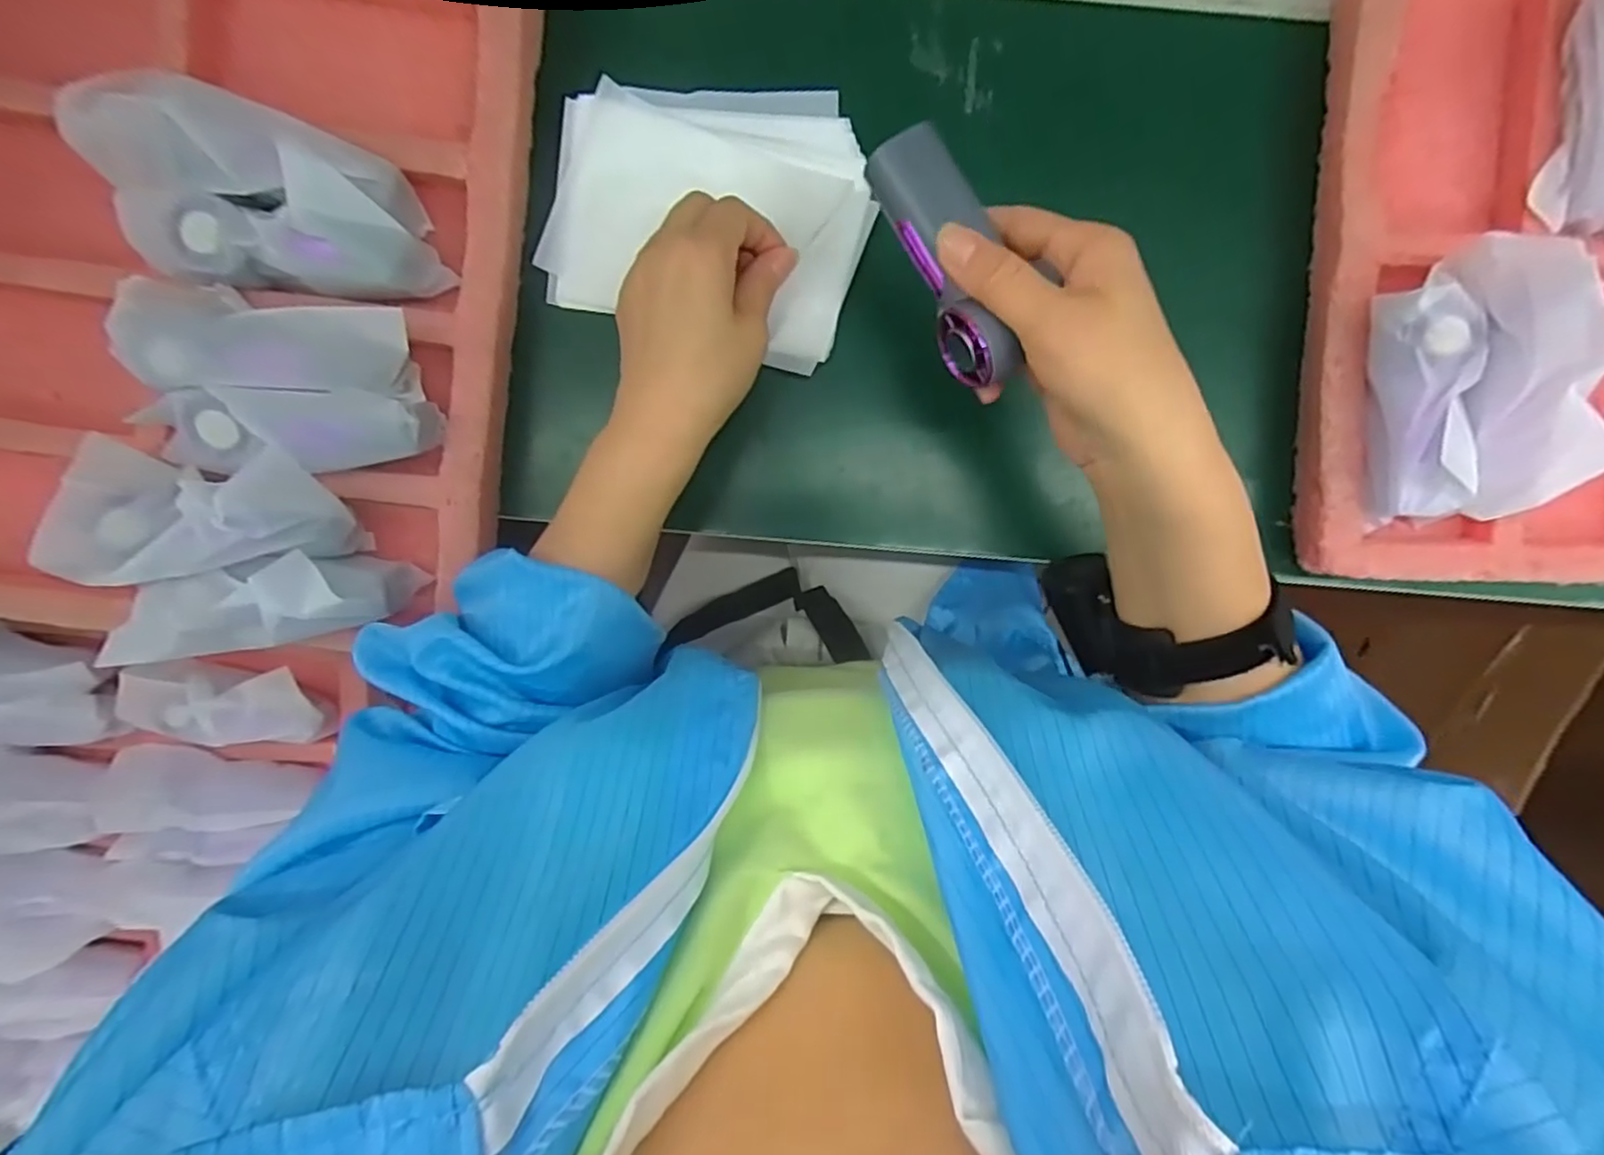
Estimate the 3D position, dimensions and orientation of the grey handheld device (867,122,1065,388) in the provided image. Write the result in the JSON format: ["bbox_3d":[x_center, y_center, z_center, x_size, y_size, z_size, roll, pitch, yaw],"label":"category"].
[{"bbox_3d":[0.059,-0.130,0.280,0.036,0.031,0.102,-18,91,1],"label":"grey handheld device"}]

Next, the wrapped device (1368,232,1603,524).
[{"bbox_3d":[0.321,-0.091,0.325,0.069,0.059,0.121,-6,96,0],"label":"wrapped device"}]

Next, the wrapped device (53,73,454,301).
[{"bbox_3d":[-0.254,-0.174,0.325,0.147,0.059,0.078,18,95,-2],"label":"wrapped device"}]

